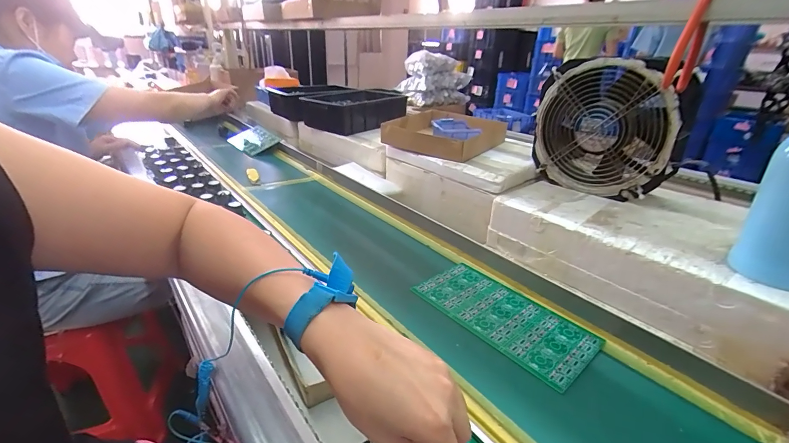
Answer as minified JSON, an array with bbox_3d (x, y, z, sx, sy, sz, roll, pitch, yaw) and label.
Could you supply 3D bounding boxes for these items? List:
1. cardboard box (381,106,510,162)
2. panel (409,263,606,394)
[{"bbox_3d":[0.116,-0.211,0.866,0.212,0.058,0.240,-23,35,-39],"label":"cardboard box"},{"bbox_3d":[0.130,0.111,0.436,0.103,0.009,0.200,-21,34,-37],"label":"panel"}]

